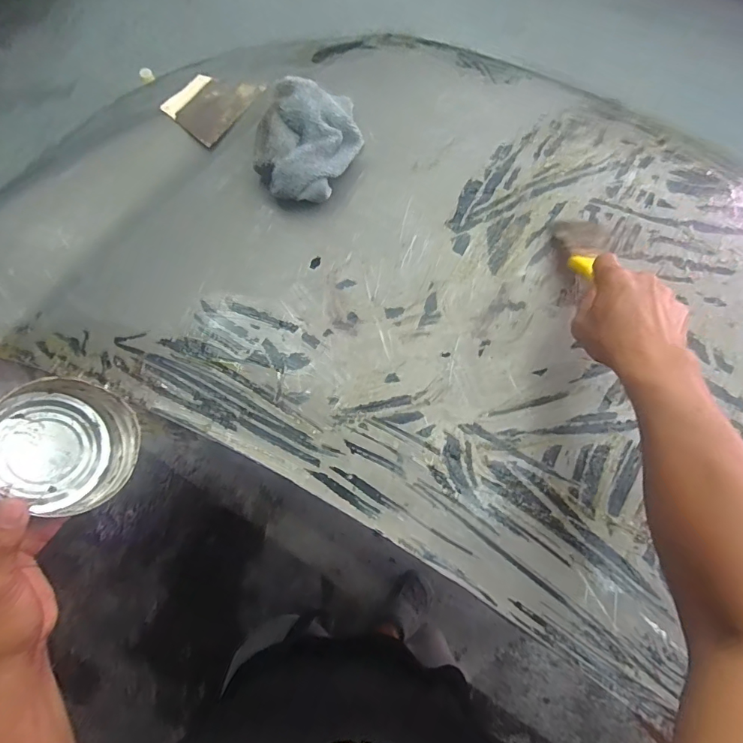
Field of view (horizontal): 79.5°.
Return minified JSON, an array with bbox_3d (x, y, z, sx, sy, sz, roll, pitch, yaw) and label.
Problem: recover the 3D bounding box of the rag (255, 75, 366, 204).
[{"bbox_3d":[-0.081,-0.290,0.563,0.134,0.084,0.152,-5,72,-3],"label":"rag"}]

